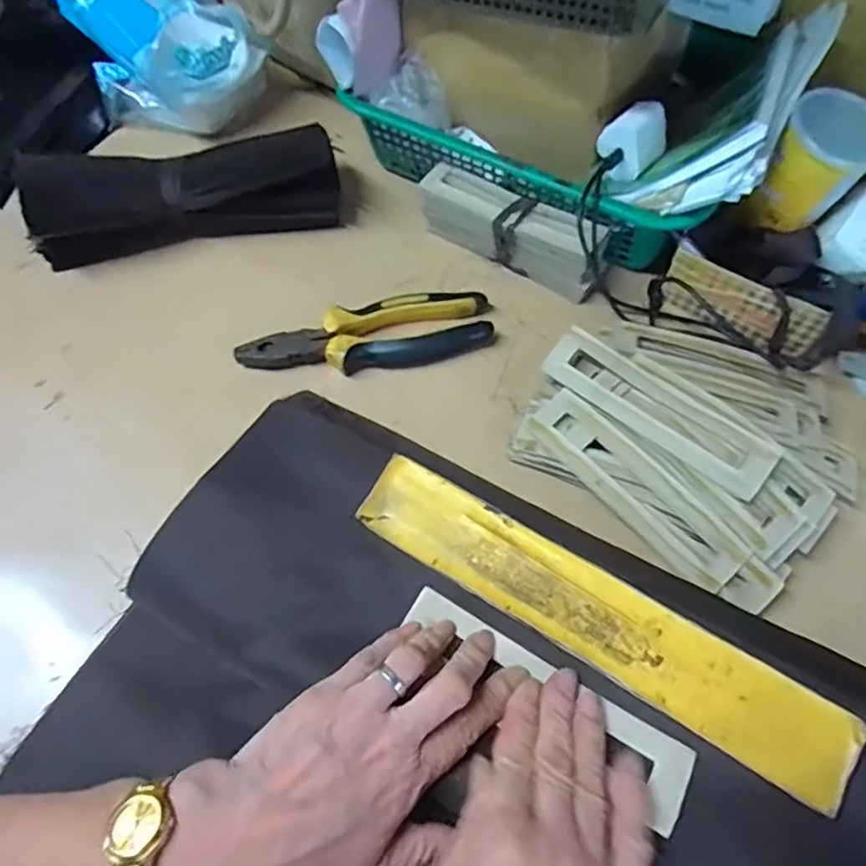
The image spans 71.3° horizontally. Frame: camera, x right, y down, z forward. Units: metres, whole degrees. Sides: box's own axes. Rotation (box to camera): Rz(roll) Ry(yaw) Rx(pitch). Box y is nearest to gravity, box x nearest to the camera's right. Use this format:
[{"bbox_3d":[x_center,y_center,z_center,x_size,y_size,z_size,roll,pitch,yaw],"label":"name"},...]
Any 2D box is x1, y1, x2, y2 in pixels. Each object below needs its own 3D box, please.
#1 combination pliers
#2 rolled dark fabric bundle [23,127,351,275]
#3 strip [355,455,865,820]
[{"bbox_3d":[-0.051,-0.072,0.480,0.195,0.026,0.056,-14,61,-7],"label":"combination pliers"},{"bbox_3d":[-0.215,-0.207,0.532,0.262,0.075,0.057,-8,60,-4],"label":"rolled dark fabric bundle"},{"bbox_3d":[0.081,0.095,0.323,0.269,0.008,0.046,29,73,17],"label":"strip"}]

